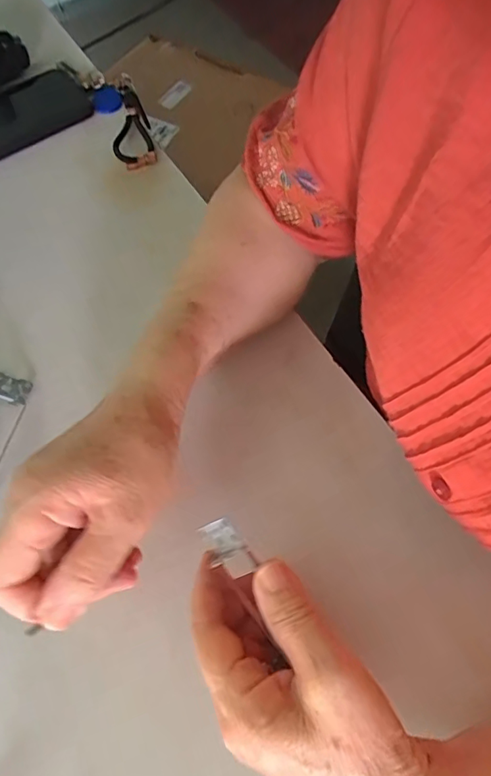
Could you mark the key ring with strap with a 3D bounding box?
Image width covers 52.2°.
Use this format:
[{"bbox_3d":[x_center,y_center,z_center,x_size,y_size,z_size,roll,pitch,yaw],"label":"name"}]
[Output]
[{"bbox_3d":[-0.124,-0.276,0.509,0.046,0.030,0.147,-21,67,-10],"label":"key ring with strap"}]

